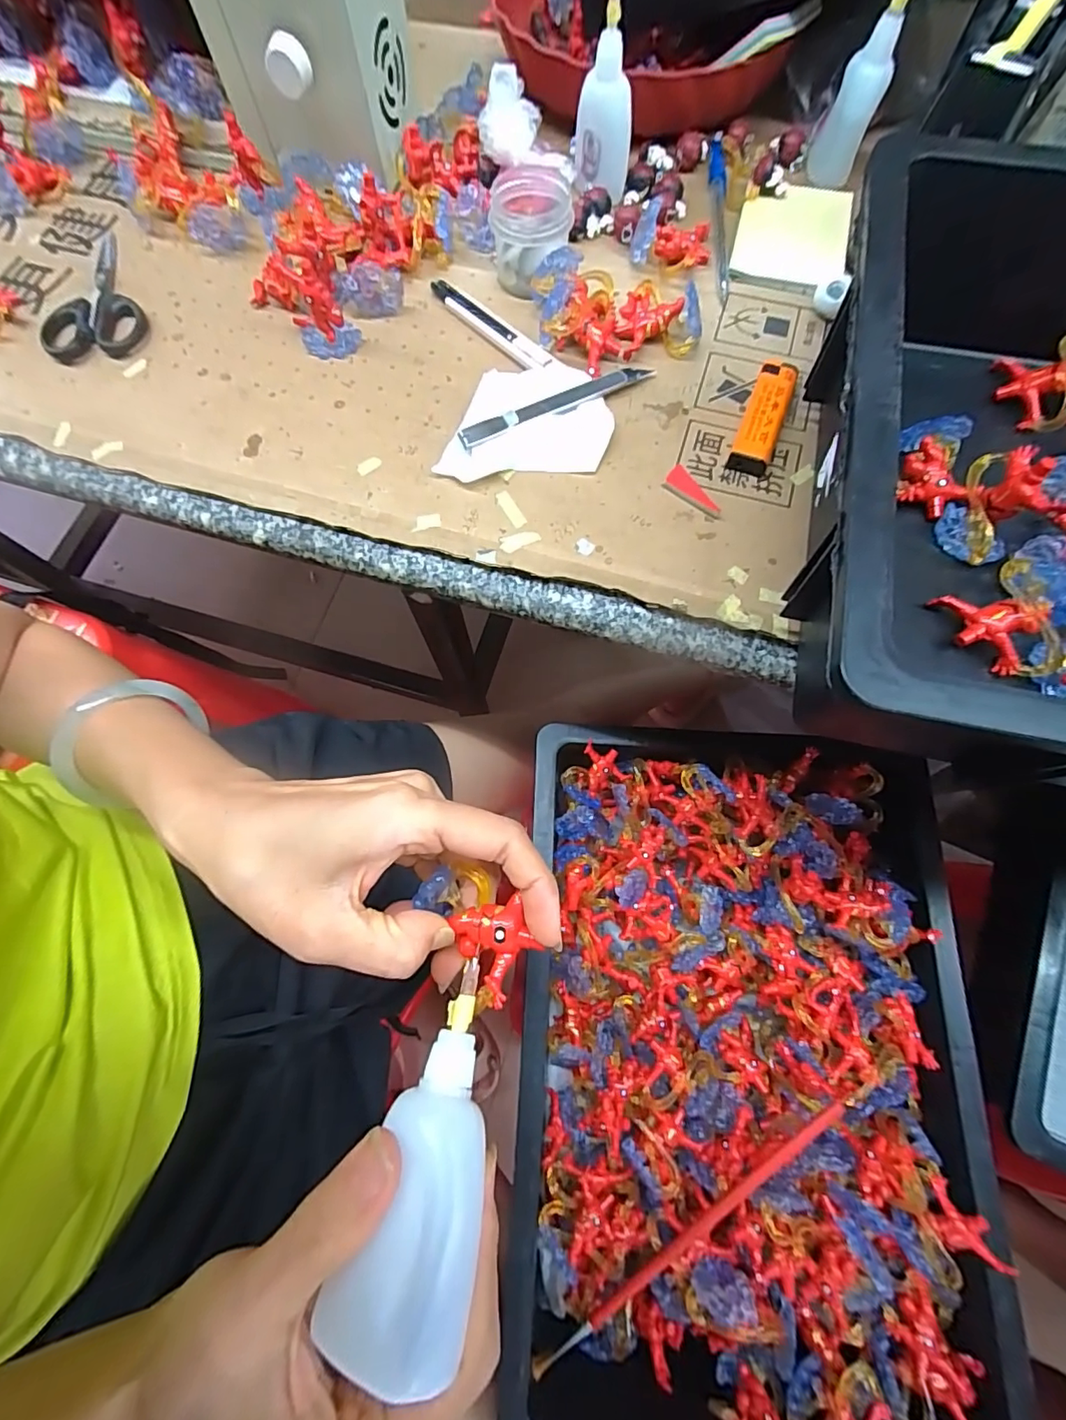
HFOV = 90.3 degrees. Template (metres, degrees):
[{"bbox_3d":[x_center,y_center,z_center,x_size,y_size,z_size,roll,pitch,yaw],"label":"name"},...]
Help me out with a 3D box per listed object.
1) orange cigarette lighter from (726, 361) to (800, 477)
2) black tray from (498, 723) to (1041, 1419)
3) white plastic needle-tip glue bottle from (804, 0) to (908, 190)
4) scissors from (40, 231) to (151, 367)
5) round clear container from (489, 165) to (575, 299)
[{"bbox_3d":[0.141,-0.179,0.325,0.022,0.015,0.081,21,74,8],"label":"orange cigarette lighter"},{"bbox_3d":[0.149,0.239,0.388,0.313,0.071,0.444,2,72,2],"label":"black tray"},{"bbox_3d":[0.218,-0.413,0.350,0.027,0.094,0.024,4,72,3],"label":"white plastic needle-tip glue bottle"},{"bbox_3d":[-0.311,-0.286,0.367,0.065,0.009,0.130,-27,74,-7],"label":"scissors"},{"bbox_3d":[-0.001,-0.315,0.351,0.051,0.047,0.058,0,72,1],"label":"round clear container"}]

